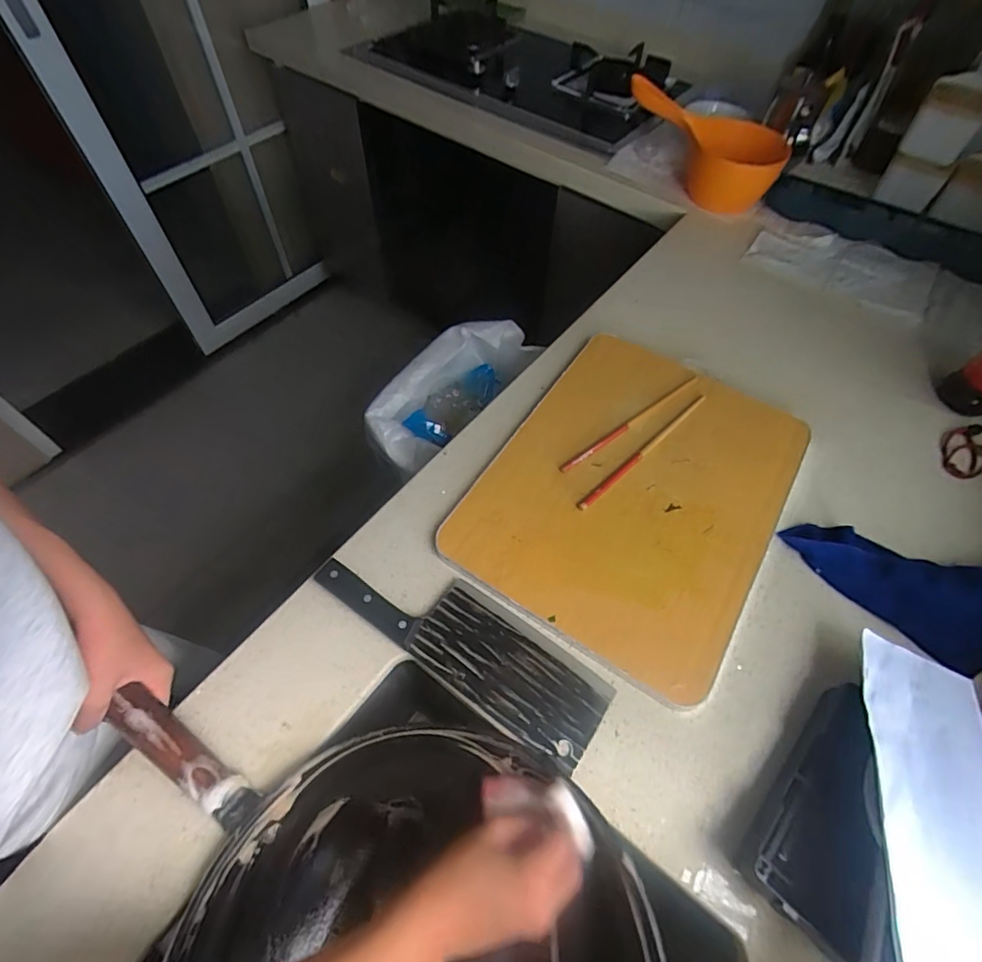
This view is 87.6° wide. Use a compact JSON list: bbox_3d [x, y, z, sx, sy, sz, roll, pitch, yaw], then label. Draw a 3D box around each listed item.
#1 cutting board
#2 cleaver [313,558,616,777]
[{"bbox_3d":[0.165,0.001,0.580,0.298,0.014,0.393,30,61,14],"label":"cutting board"},{"bbox_3d":[-0.025,0.145,0.483,0.283,0.017,0.085,31,62,17],"label":"cleaver"}]

